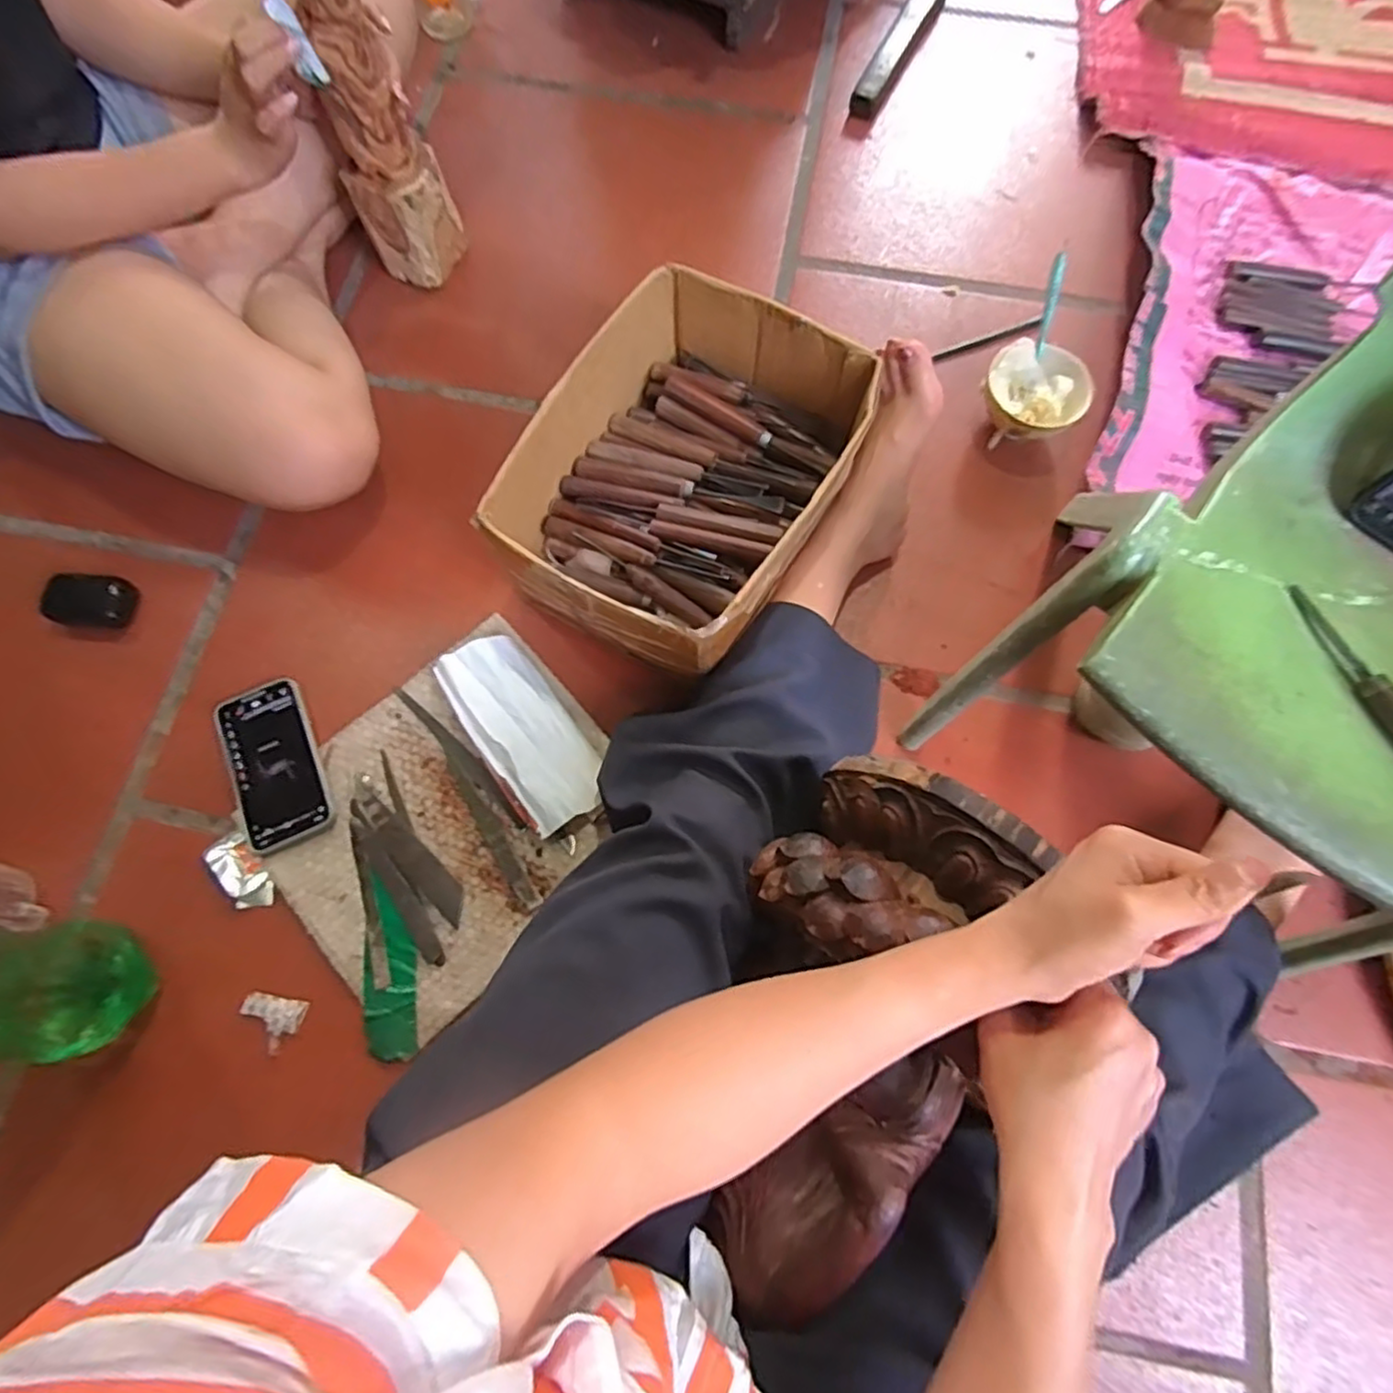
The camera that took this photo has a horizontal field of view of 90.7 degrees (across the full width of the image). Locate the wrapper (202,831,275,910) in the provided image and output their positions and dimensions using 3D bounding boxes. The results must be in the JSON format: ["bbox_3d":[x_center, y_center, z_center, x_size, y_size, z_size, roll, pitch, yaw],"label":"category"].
[{"bbox_3d":[-0.418,0.161,0.628,0.038,0.009,0.078,-39,78,-10],"label":"wrapper"}]

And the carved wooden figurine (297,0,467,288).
[{"bbox_3d":[-0.318,-0.567,0.692,0.101,0.306,0.058,-40,78,-10],"label":"carved wooden figurine"}]

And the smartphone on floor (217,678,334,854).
[{"bbox_3d":[-0.402,0.064,0.656,0.080,0.018,0.162,-23,76,-6],"label":"smartphone on floor"}]

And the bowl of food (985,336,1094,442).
[{"bbox_3d":[0.361,-0.322,0.746,0.105,0.058,0.099,0,75,0],"label":"bowl of food"}]

